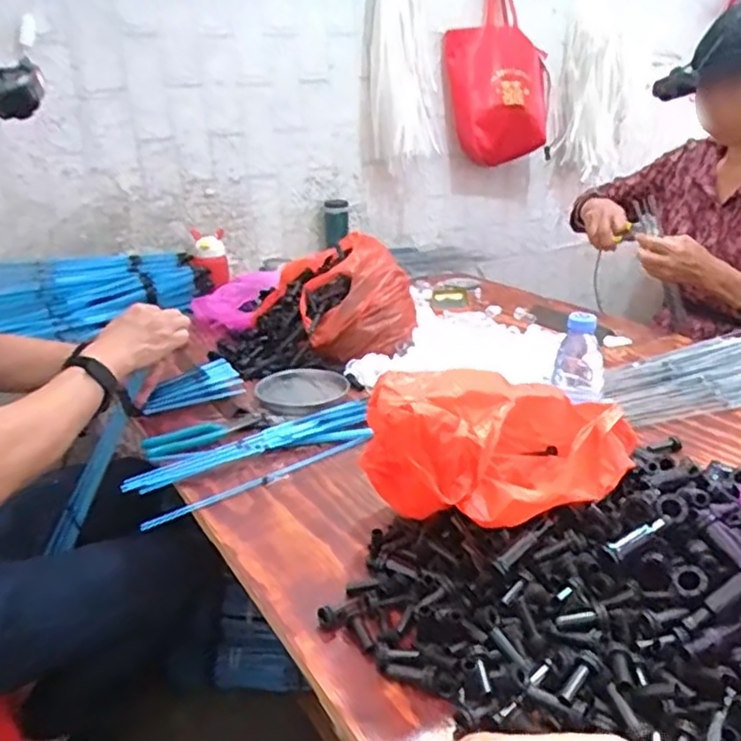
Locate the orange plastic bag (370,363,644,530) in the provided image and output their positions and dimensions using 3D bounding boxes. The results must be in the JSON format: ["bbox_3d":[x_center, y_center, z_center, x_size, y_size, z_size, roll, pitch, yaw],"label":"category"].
[{"bbox_3d":[0.122,0.075,0.612,0.241,0.168,0.148,-6,23,-10],"label":"orange plastic bag"}]

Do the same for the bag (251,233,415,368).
[{"bbox_3d":[-0.059,-0.130,1.129,0.193,0.153,0.268,-16,27,-31],"label":"bag"}]

